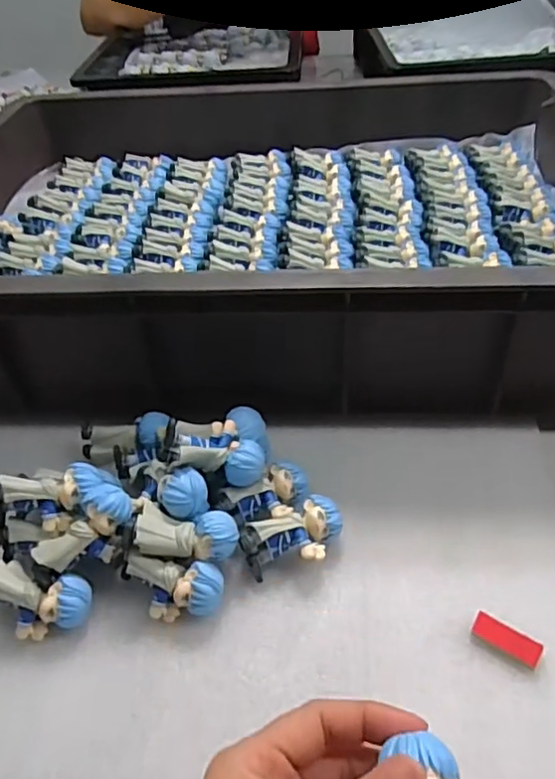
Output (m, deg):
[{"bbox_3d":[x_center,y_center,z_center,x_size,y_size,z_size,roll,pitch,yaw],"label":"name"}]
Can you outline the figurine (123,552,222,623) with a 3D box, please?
[{"bbox_3d":[-0.057,0.112,0.332,0.053,0.032,0.024,1,44,6],"label":"figurine"}]

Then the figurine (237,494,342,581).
[{"bbox_3d":[0.010,0.089,0.353,0.059,0.030,0.034,-16,45,-11],"label":"figurine"}]

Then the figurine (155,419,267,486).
[{"bbox_3d":[-0.039,0.037,0.362,0.061,0.024,0.034,14,42,-12],"label":"figurine"}]

